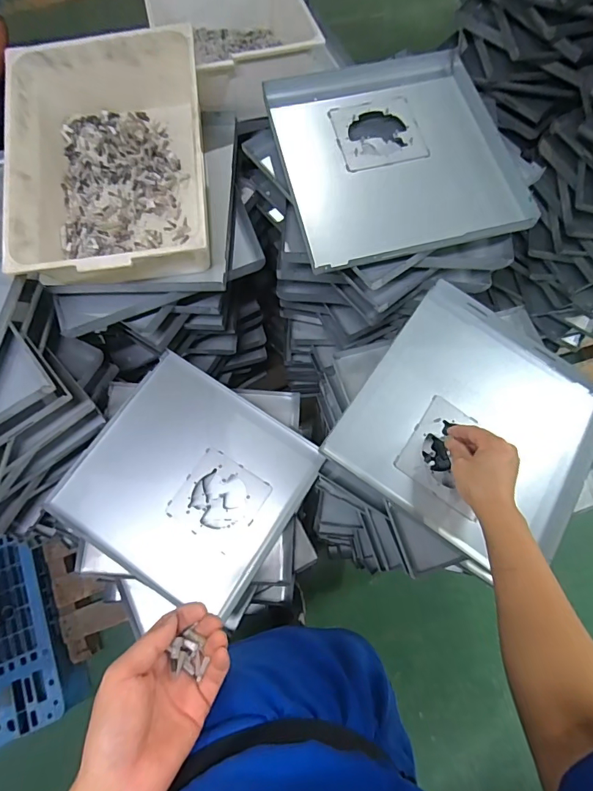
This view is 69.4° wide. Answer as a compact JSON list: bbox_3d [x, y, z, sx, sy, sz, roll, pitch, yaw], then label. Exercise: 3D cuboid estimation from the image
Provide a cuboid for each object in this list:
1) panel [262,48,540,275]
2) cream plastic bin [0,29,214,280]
[{"bbox_3d":[0.143,-0.375,0.665,0.328,0.046,0.363,-13,73,-5],"label":"panel"},{"bbox_3d":[-0.275,-0.341,0.653,0.274,0.146,0.360,-3,72,-2],"label":"cream plastic bin"}]

